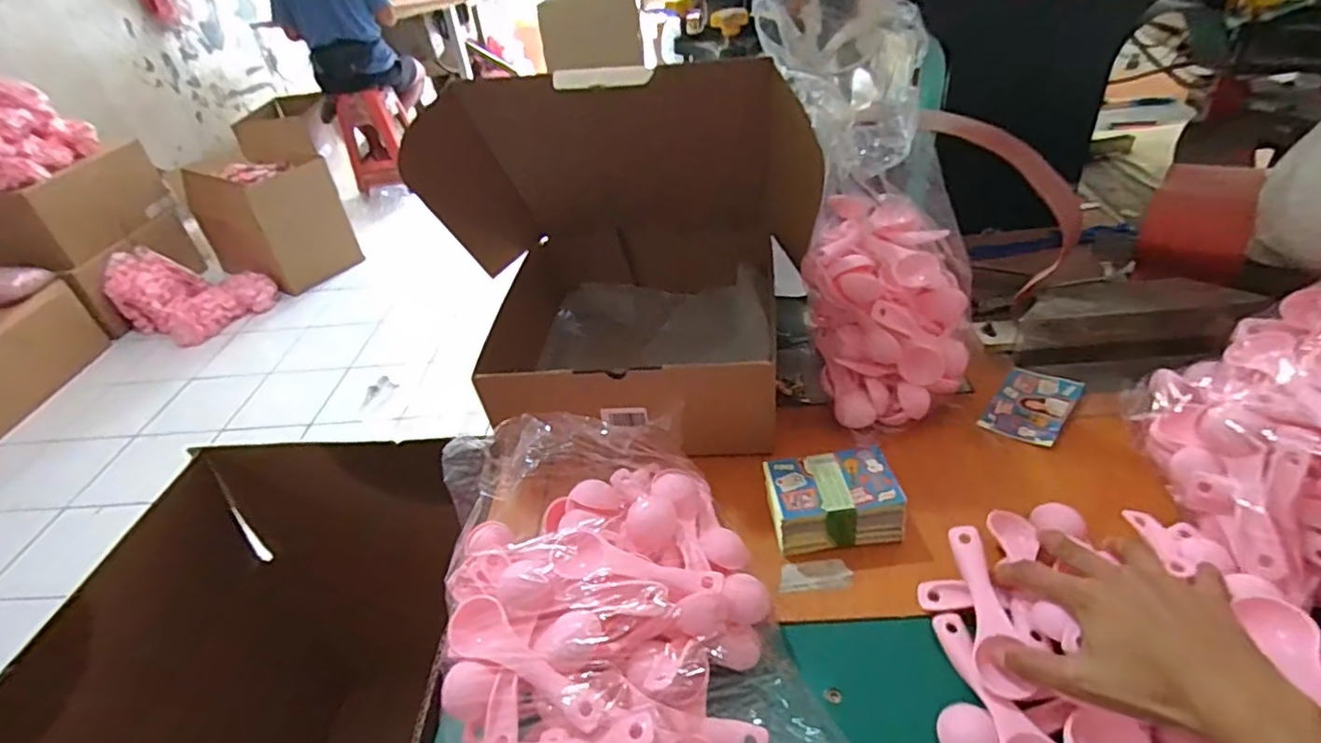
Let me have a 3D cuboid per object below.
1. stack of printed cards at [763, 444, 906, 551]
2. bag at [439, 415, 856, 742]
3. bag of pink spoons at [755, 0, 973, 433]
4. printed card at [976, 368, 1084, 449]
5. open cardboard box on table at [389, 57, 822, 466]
[{"bbox_3d":[0.133,0.097,0.490,0.095,0.034,0.065,-5,37,3],"label":"stack of printed cards"},{"bbox_3d":[-0.018,0.173,0.374,0.210,0.089,0.386,-17,38,-12],"label":"bag"},{"bbox_3d":[0.193,-0.123,0.536,0.156,0.298,0.164,-22,40,-18],"label":"bag of pink spoons"},{"bbox_3d":[0.335,0.031,0.570,0.059,0.005,0.092,23,52,37],"label":"printed card"},{"bbox_3d":[-0.042,-0.111,0.595,0.328,0.267,0.312,-7,37,1],"label":"open cardboard box on table"}]

